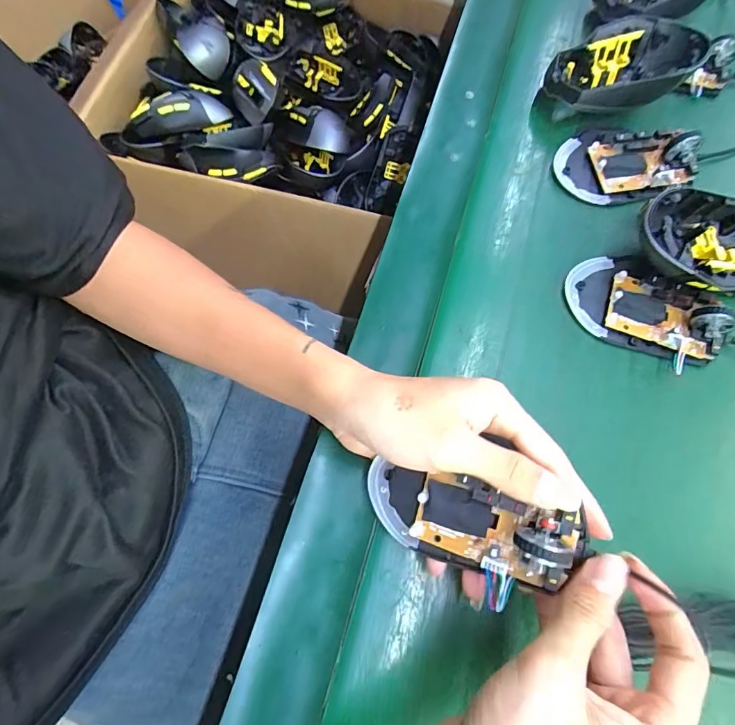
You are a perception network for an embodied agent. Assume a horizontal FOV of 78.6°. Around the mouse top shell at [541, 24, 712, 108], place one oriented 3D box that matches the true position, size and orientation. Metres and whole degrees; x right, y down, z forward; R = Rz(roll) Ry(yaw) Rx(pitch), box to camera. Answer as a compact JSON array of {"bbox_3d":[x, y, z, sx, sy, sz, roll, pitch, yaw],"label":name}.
[{"bbox_3d":[0.208,-0.240,0.368,0.120,0.035,0.063,-8,79,0],"label":"mouse top shell"}]

